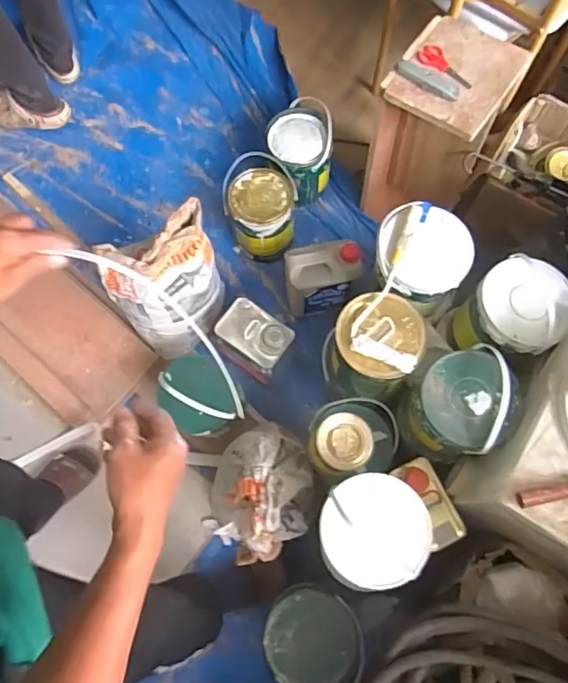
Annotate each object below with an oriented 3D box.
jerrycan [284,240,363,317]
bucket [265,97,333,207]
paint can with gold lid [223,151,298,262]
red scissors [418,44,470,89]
[{"bbox_3d":[0.099,-0.161,1.423,0.183,0.278,0.117,-10,72,-2],"label":"jerrycan"},{"bbox_3d":[0.047,-0.543,1.546,0.188,0.268,0.202,-7,72,-1],"label":"bucket"},{"bbox_3d":[-0.066,-0.367,1.505,0.194,0.239,0.237,8,73,4],"label":"paint can with gold lid"},{"bbox_3d":[0.344,-0.579,1.125,0.048,0.018,0.140,-37,75,-10],"label":"red scissors"}]

